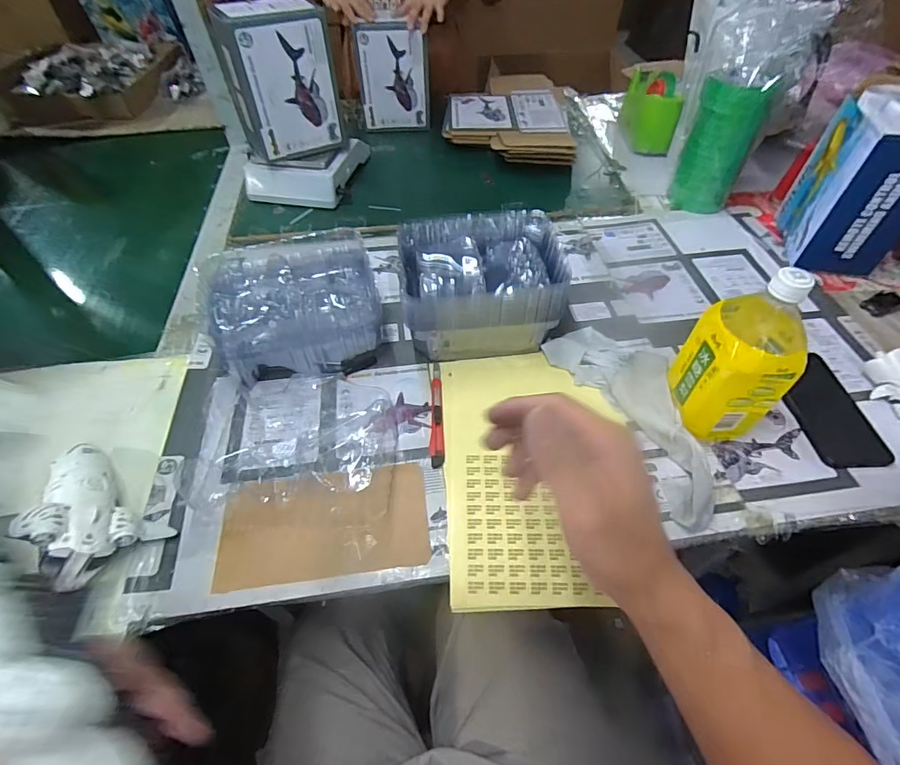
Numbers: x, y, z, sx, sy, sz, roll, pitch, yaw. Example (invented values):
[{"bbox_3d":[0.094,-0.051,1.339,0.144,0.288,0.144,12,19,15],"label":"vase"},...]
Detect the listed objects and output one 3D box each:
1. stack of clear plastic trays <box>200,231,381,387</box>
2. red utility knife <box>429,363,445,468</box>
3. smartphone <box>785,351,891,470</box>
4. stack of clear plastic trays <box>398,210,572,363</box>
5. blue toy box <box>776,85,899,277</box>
[{"bbox_3d":[-0.204,-0.103,0.602,0.214,0.103,0.189,-13,53,-10],"label":"stack of clear plastic trays"},{"bbox_3d":[-0.017,0.034,0.549,0.016,0.004,0.153,-2,52,-1],"label":"red utility knife"},{"bbox_3d":[0.455,0.031,0.545,0.082,0.015,0.154,-5,52,-4],"label":"smartphone"},{"bbox_3d":[0.038,-0.132,0.613,0.195,0.118,0.166,-3,52,-2],"label":"stack of clear plastic trays"},{"bbox_3d":[0.614,-0.296,0.674,0.118,0.216,0.156,9,53,7],"label":"blue toy box"}]

